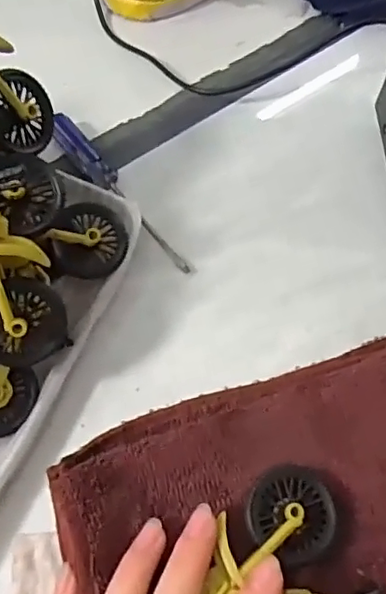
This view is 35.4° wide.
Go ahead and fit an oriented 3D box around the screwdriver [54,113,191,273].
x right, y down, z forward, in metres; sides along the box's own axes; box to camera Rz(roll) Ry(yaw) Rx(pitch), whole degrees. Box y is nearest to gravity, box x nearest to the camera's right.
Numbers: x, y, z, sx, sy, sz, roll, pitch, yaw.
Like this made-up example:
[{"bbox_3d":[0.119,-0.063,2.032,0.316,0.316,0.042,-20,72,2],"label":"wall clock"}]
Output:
[{"bbox_3d":[-0.040,-0.058,0.325,0.015,0.015,0.114,-38,72,-17],"label":"screwdriver"}]

